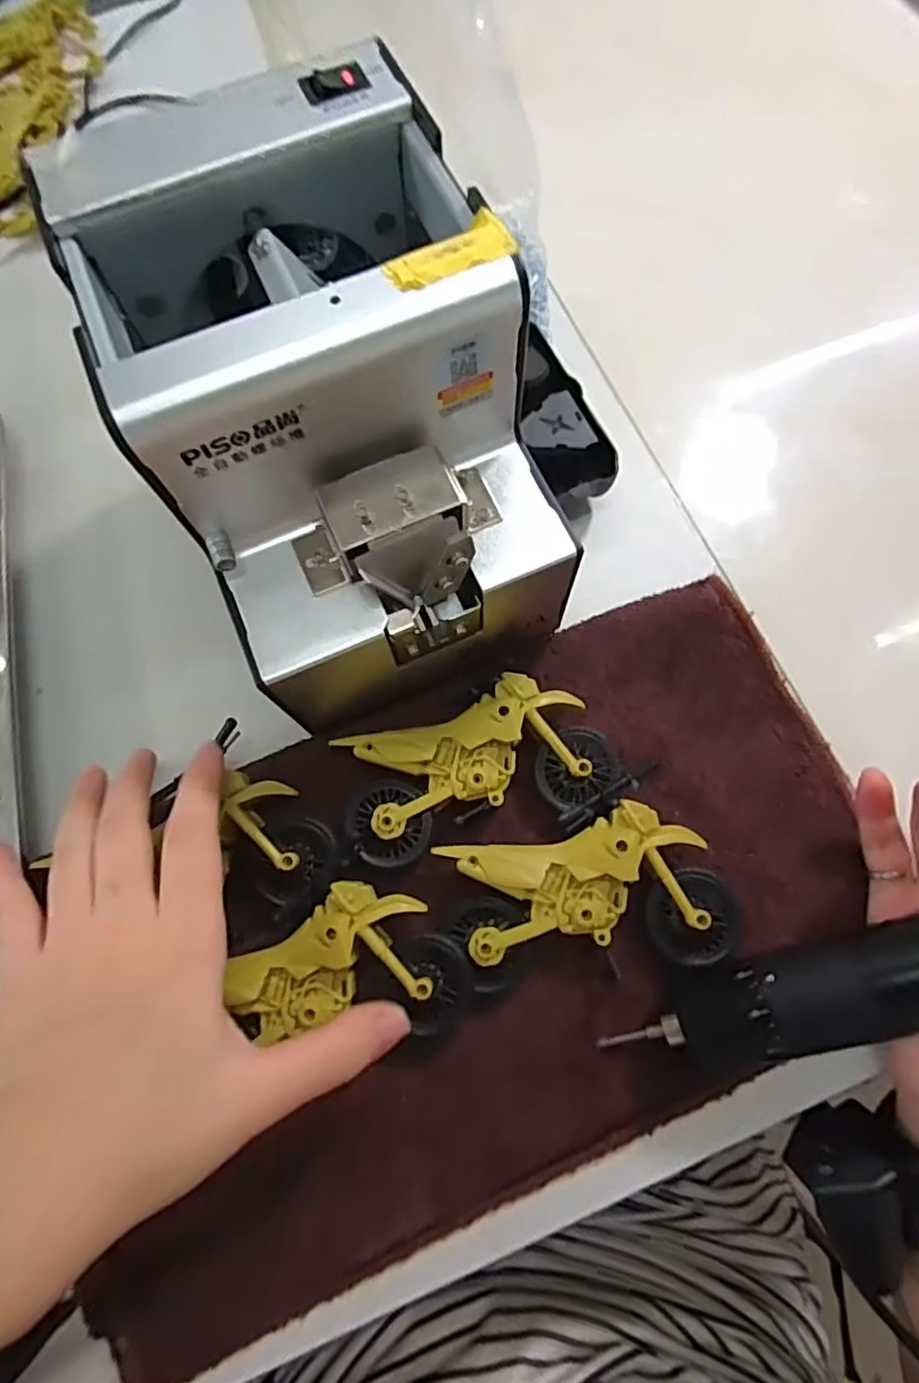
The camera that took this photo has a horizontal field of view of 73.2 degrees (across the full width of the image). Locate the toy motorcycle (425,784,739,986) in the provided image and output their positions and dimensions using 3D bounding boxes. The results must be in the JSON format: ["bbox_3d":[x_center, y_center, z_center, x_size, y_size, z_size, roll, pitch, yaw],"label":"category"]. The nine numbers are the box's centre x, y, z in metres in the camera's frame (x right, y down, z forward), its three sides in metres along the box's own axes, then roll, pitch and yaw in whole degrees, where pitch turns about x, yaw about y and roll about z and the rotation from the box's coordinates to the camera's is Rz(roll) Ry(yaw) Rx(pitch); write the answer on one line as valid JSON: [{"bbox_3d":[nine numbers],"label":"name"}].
[{"bbox_3d":[0.052,0.081,0.251,0.109,0.023,0.068,-13,74,-1],"label":"toy motorcycle"}]

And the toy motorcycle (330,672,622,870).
[{"bbox_3d":[0.007,0.032,0.266,0.113,0.021,0.059,-16,74,-2],"label":"toy motorcycle"}]

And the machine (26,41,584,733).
[{"bbox_3d":[-0.041,-0.095,0.236,0.128,0.129,0.174,-26,74,-5],"label":"machine"}]

